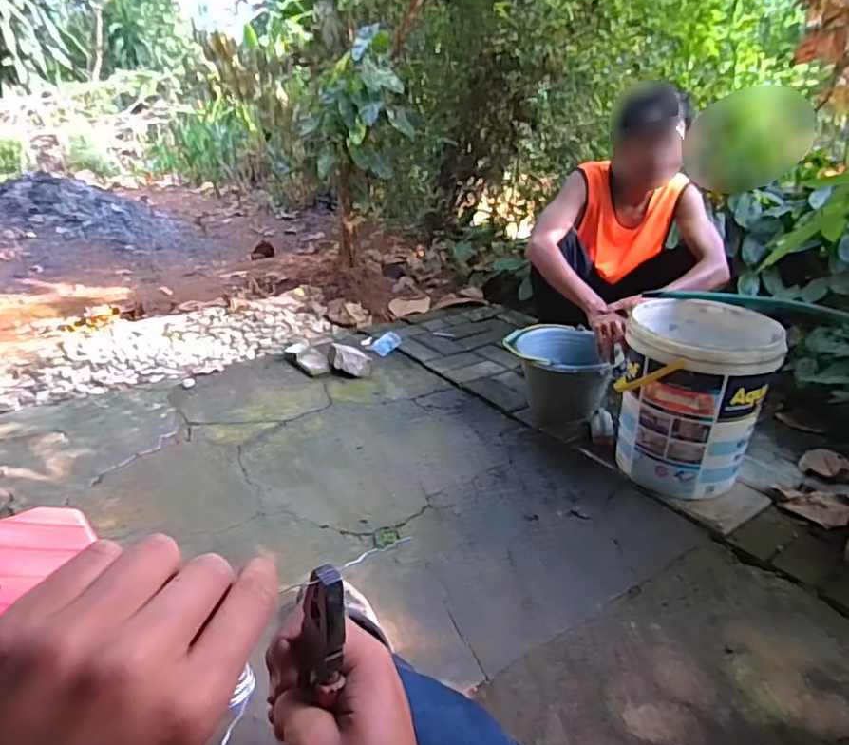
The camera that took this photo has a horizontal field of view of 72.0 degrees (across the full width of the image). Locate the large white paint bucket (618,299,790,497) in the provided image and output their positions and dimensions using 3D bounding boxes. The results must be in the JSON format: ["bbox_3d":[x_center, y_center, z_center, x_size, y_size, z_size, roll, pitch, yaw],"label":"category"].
[{"bbox_3d":[0.607,0.071,1.349,0.293,0.387,0.315,20,30,31],"label":"large white paint bucket"}]

